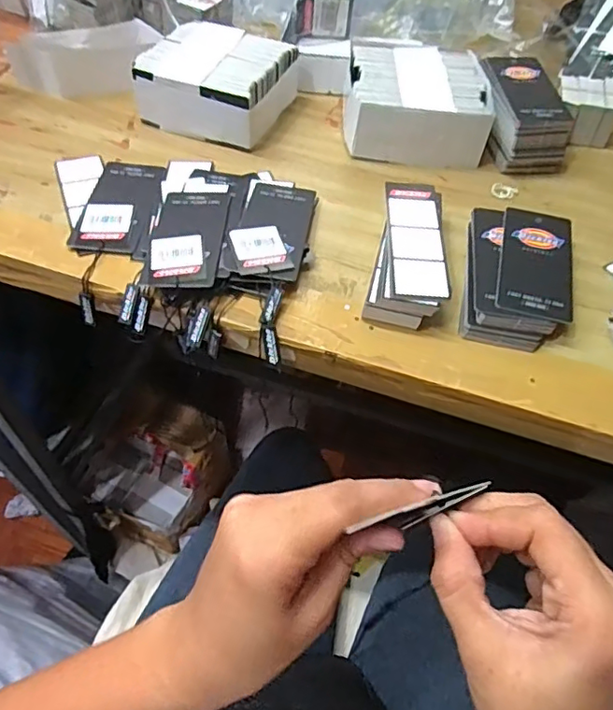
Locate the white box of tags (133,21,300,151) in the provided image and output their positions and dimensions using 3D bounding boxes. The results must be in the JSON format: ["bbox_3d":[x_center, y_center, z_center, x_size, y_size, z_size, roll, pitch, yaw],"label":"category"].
[{"bbox_3d":[-0.079,-0.247,0.506,0.111,0.041,0.113,20,55,12],"label":"white box of tags"}]

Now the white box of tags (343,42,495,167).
[{"bbox_3d":[0.098,-0.228,0.504,0.122,0.048,0.119,6,54,2],"label":"white box of tags"}]

